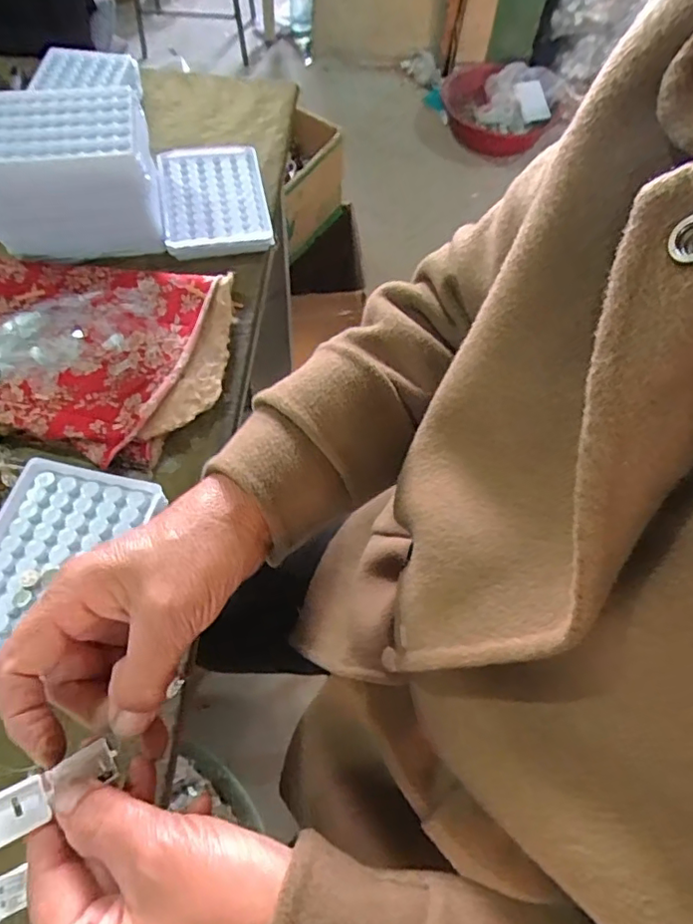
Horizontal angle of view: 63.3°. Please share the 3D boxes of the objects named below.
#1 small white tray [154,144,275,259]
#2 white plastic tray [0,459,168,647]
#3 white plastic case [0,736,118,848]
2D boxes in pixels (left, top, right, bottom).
[{"bbox_3d":[-0.124,-0.248,0.525,0.095,0.017,0.127,-10,63,-9],"label":"small white tray"},{"bbox_3d":[-0.183,0.063,0.348,0.094,0.013,0.125,12,62,2],"label":"white plastic tray"},{"bbox_3d":[-0.124,0.136,0.232,0.054,0.011,0.020,-20,64,-35],"label":"white plastic case"}]

